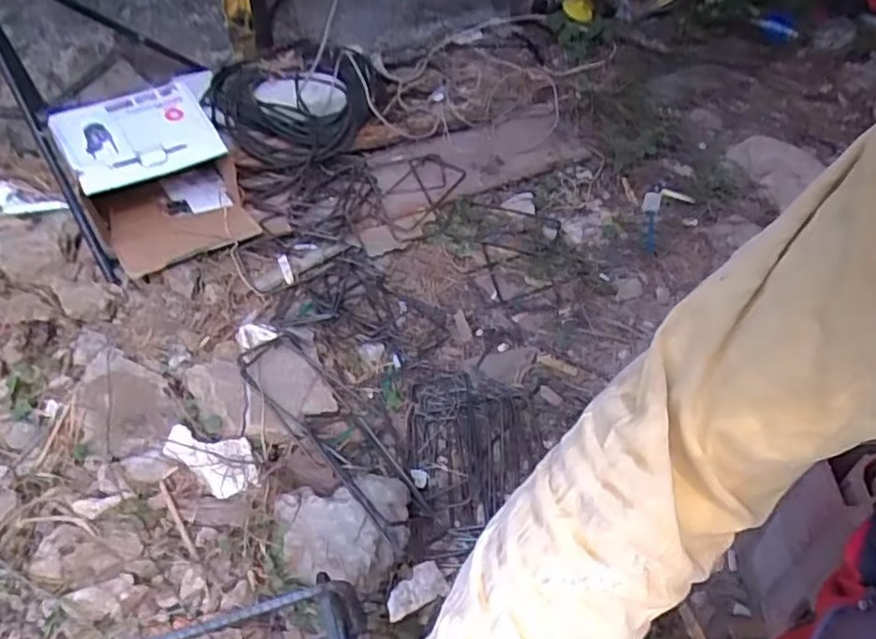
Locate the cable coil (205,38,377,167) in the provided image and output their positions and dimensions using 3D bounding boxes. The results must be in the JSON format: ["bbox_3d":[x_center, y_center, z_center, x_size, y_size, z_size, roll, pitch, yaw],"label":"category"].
[{"bbox_3d":[-0.275,-0.423,1.228,0.298,0.117,0.277,2,49,-2],"label":"cable coil"}]

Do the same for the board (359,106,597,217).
[{"bbox_3d":[0.078,-0.310,1.245,0.443,0.029,0.182,-24,53,-20],"label":"board"}]

